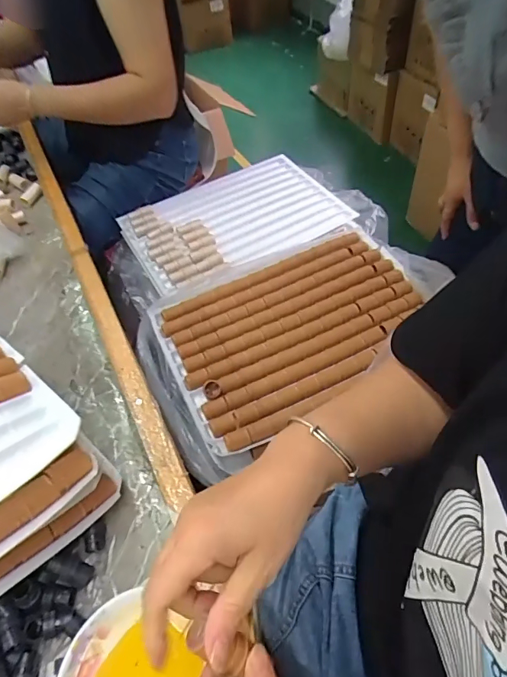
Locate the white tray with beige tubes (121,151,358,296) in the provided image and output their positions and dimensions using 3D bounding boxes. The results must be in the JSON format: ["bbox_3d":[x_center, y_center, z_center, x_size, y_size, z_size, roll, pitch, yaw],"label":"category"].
[{"bbox_3d":[-0.044,-0.273,0.951,0.451,0.030,0.319,-26,55,-14],"label":"white tray with beige tubes"}]

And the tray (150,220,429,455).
[{"bbox_3d":[0.067,-0.037,0.736,0.449,0.048,0.323,-30,56,-17],"label":"tray"}]

